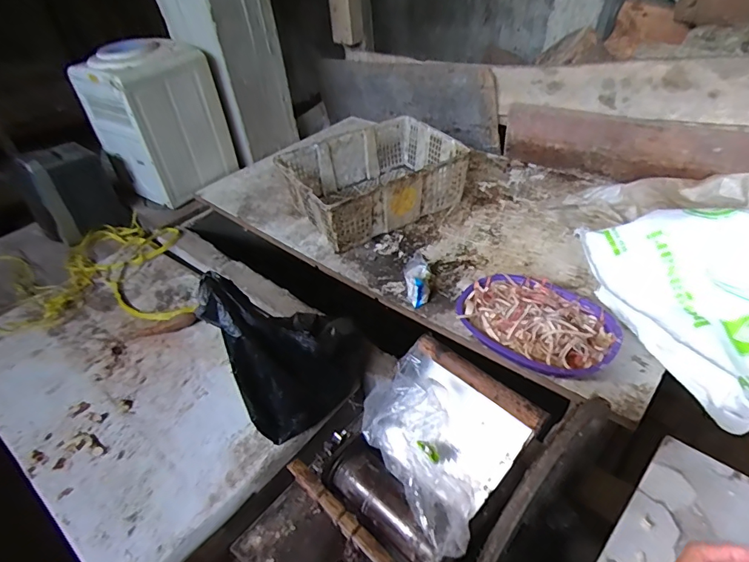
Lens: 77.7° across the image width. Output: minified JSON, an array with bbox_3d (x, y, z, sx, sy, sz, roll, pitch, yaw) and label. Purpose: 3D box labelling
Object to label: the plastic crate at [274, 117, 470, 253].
[{"bbox_3d":[0.001,-0.297,1.359,0.490,0.161,0.340,-26,44,-21],"label":"plastic crate"}]

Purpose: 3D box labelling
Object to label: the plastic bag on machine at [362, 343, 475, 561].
[{"bbox_3d":[0.062,0.183,0.522,0.128,0.060,0.210,-14,60,-8],"label":"plastic bag on machine"}]

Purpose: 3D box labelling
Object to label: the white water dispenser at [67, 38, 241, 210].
[{"bbox_3d":[-0.688,-0.512,1.493,0.340,0.437,0.321,-34,48,-28],"label":"white water dispenser"}]

